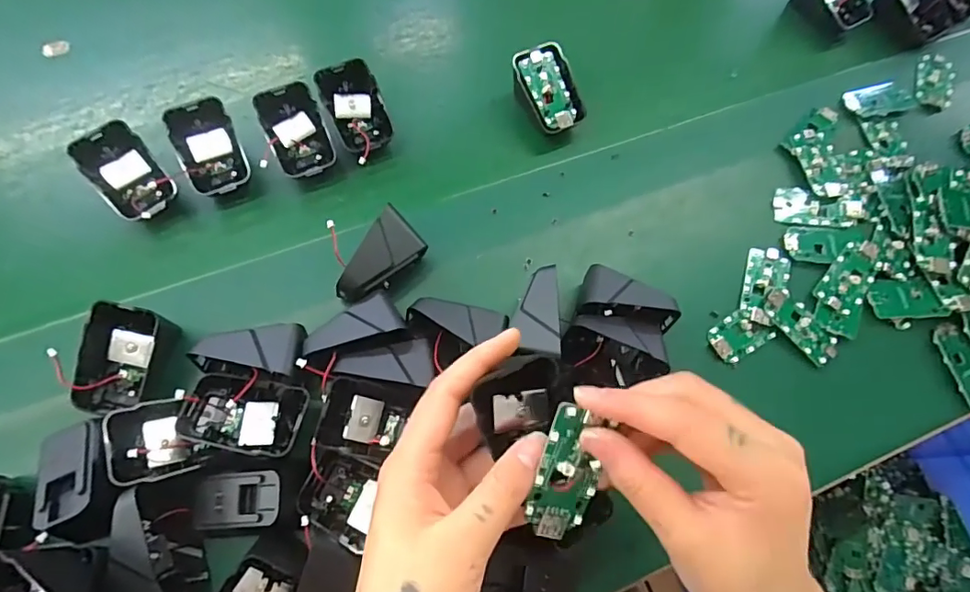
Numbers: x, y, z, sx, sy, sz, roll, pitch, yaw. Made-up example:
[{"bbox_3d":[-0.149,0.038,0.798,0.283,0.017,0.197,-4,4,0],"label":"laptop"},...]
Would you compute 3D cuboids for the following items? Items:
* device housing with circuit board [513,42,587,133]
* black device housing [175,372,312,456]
[{"bbox_3d":[0.053,-0.168,0.427,0.048,0.036,0.066,-21,72,-10],"label":"device housing with circuit board"},{"bbox_3d":[-0.145,0.072,0.314,0.070,0.024,0.044,11,69,1],"label":"black device housing"}]

